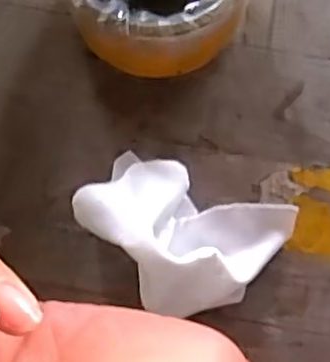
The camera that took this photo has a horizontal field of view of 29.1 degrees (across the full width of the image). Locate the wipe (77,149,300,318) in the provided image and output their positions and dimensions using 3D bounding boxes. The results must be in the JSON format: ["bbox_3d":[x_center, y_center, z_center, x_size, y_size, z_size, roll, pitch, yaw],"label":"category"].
[{"bbox_3d":[0.007,0.023,0.267,0.086,0.041,0.058,21,81,4],"label":"wipe"}]

